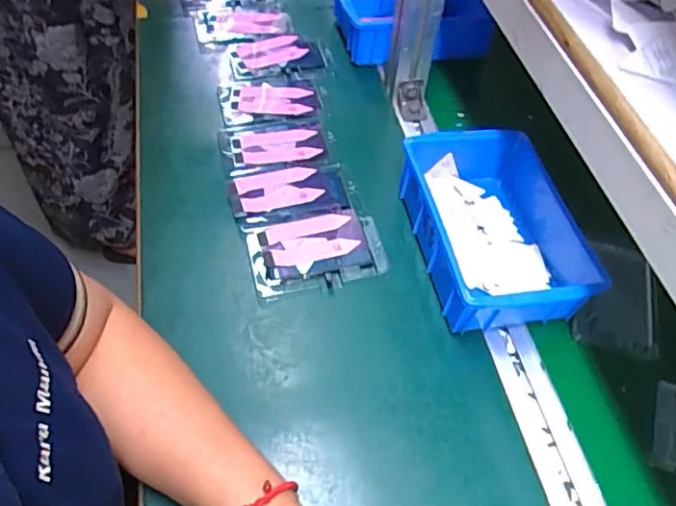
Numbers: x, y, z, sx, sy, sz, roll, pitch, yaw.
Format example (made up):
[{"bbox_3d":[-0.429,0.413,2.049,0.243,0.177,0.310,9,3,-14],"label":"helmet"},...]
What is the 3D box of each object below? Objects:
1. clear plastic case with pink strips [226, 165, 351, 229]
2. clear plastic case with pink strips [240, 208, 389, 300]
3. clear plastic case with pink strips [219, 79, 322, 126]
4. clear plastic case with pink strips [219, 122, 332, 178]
[{"bbox_3d":[-0.051,-0.064,0.601,0.117,0.007,0.075,-13,54,-10],"label":"clear plastic case with pink strips"},{"bbox_3d":[-0.021,-0.003,0.561,0.126,0.014,0.087,-11,53,-8],"label":"clear plastic case with pink strips"},{"bbox_3d":[-0.081,-0.182,0.692,0.117,0.011,0.070,-7,53,-5],"label":"clear plastic case with pink strips"},{"bbox_3d":[-0.066,-0.119,0.642,0.122,0.009,0.070,-11,53,-9],"label":"clear plastic case with pink strips"}]

